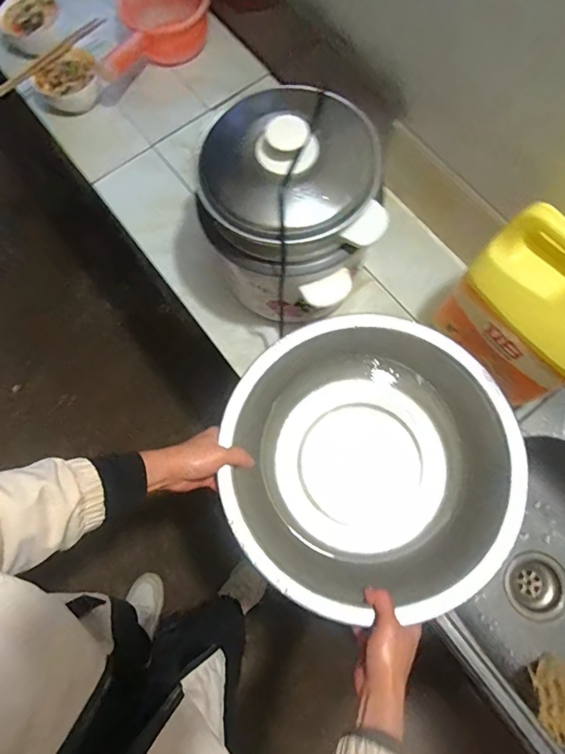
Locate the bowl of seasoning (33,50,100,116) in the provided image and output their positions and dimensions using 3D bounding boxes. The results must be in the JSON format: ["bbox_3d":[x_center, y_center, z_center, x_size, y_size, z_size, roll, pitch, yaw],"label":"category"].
[{"bbox_3d":[-0.413,-0.571,0.854,0.123,0.057,0.097,-34,76,-7],"label":"bowl of seasoning"}]

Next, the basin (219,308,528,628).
[{"bbox_3d":[0.115,0.109,0.618,0.372,0.116,0.380,0,75,2],"label":"basin"}]

